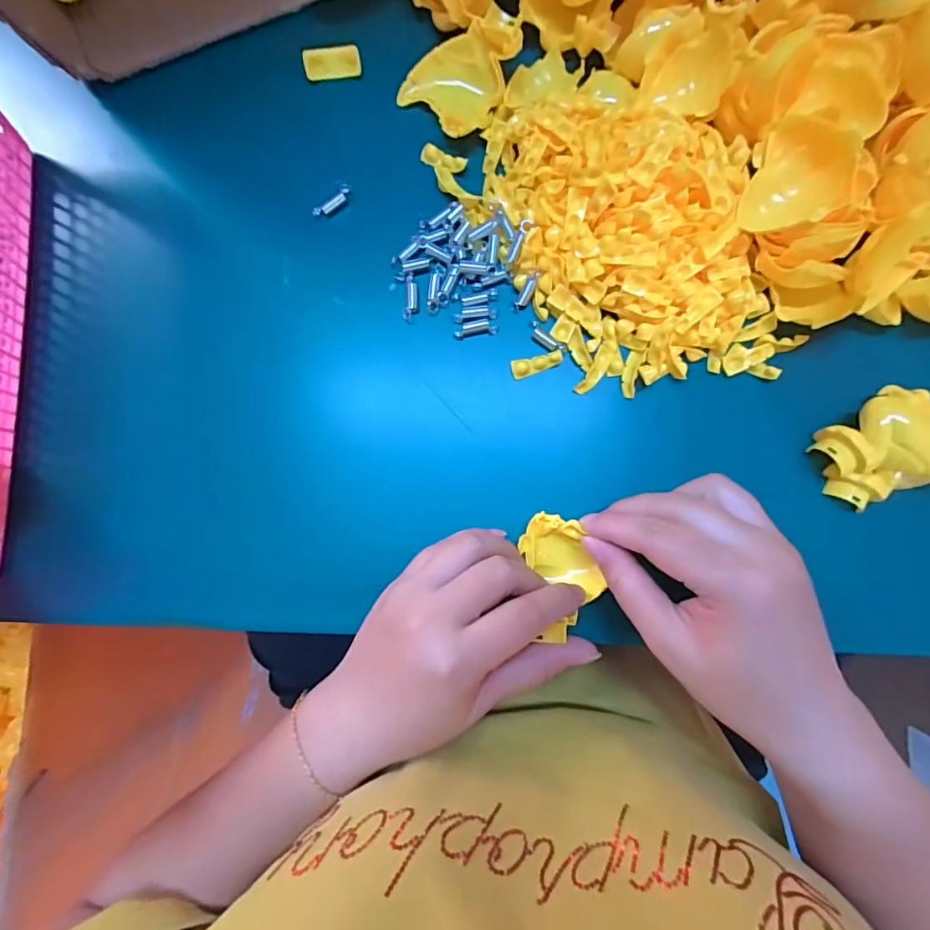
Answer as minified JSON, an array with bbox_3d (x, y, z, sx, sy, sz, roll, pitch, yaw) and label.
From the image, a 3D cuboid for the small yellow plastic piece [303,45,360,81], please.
[{"bbox_3d":[-0.081,-0.248,0.292,0.034,0.012,0.011,-6,87,1],"label":"small yellow plastic piece"}]

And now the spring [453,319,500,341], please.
[{"bbox_3d":[0.007,-0.082,0.283,0.027,0.006,0.009,-10,87,1],"label":"spring"}]

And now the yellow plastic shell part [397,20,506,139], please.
[{"bbox_3d":[-0.005,-0.226,0.281,0.050,0.021,0.056,-44,87,-1],"label":"yellow plastic shell part"}]

